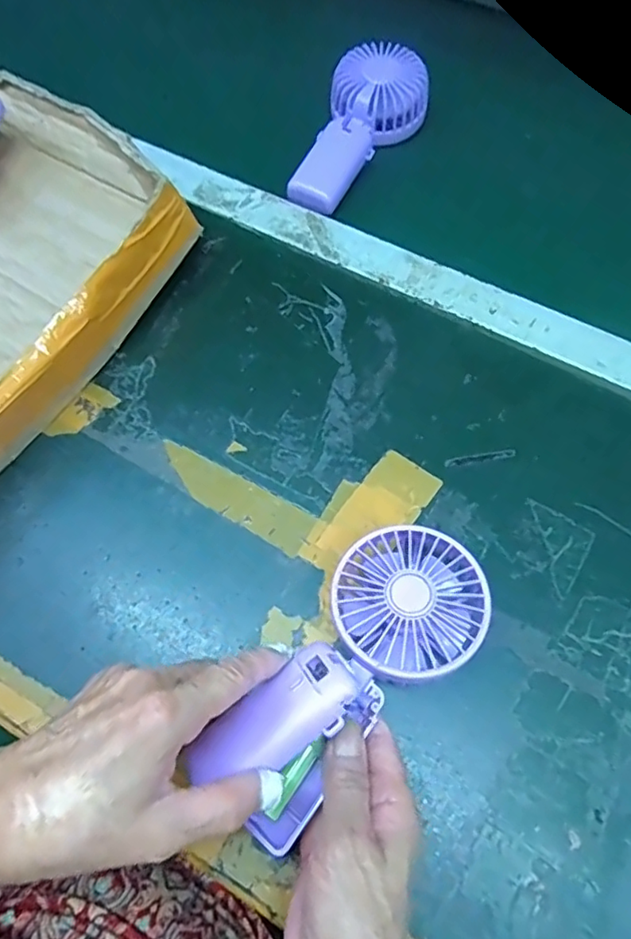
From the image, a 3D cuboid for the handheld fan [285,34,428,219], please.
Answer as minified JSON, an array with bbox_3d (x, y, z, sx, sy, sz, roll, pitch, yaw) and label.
[{"bbox_3d":[0.042,-0.302,0.515,0.087,0.041,0.177,20,67,10],"label":"handheld fan"}]

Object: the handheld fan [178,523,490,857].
[{"bbox_3d":[0.019,0.104,0.313,0.079,0.043,0.176,40,68,17],"label":"handheld fan"}]

